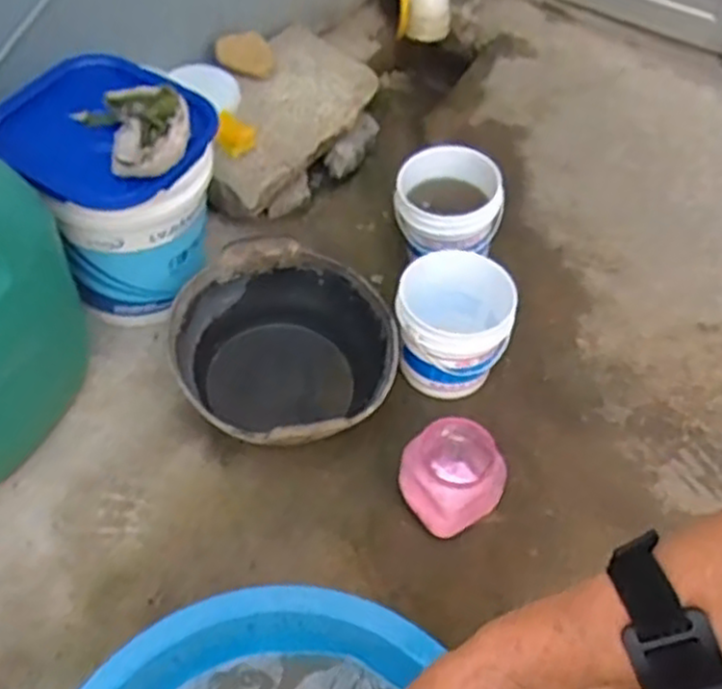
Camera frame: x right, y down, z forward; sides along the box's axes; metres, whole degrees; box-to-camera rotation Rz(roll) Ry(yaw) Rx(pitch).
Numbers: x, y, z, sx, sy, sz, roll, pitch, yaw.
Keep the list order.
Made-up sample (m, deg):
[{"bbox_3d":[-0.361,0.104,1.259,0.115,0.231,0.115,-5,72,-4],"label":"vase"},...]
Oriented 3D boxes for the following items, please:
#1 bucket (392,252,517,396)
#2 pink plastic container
[{"bbox_3d":[0.161,-0.035,1.343,0.200,0.176,0.190,0,55,-1],"label":"bucket"},{"bbox_3d":[0.142,0.214,1.195,0.152,0.132,0.152,0,55,-1],"label":"pink plastic container"}]

